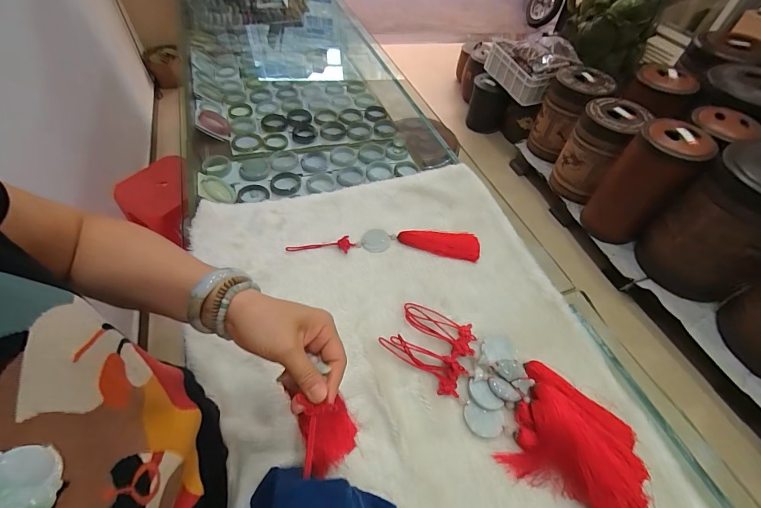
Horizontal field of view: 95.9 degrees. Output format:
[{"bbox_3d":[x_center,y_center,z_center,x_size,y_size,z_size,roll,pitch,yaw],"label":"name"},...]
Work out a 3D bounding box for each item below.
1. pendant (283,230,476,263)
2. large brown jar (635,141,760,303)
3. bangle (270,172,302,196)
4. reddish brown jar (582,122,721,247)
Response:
[{"bbox_3d":[0.010,-0.022,0.591,0.312,0.012,0.058,4,53,1],"label":"pendant"},{"bbox_3d":[1.339,-0.093,1.308,0.338,0.542,0.365,-24,58,-19],"label":"large brown jar"},{"bbox_3d":[-0.225,-0.167,0.816,0.070,0.011,0.086,-7,54,-8],"label":"bangle"},{"bbox_3d":[1.105,-0.284,1.487,0.250,0.537,0.224,34,59,21],"label":"reddish brown jar"}]

